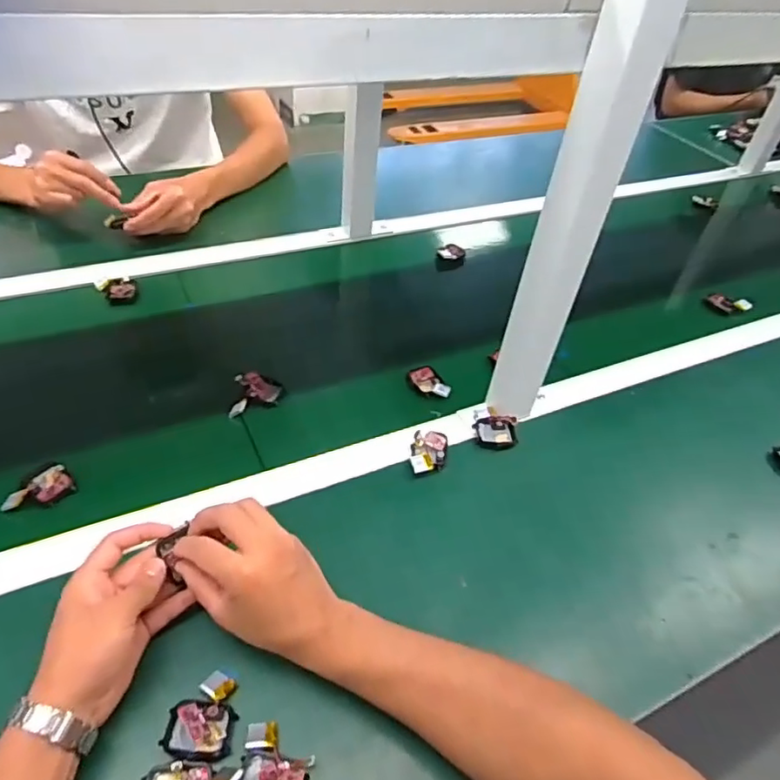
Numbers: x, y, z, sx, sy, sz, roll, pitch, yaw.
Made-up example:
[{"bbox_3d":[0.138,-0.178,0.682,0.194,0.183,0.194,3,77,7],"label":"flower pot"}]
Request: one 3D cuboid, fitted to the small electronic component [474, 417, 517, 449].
[{"bbox_3d":[0.121,0.046,0.646,0.046,0.017,0.041,4,44,-3],"label":"small electronic component"}]

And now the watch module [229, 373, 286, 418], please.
[{"bbox_3d":[-0.154,0.001,0.657,0.065,0.030,0.033,-15,49,-21],"label":"watch module"}]

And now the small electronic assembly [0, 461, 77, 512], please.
[{"bbox_3d":[-0.338,0.092,0.548,0.060,0.009,0.044,-25,53,-29],"label":"small electronic assembly"}]

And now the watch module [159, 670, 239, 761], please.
[{"bbox_3d":[-0.137,0.239,0.423,0.046,0.018,0.057,6,44,-2],"label":"watch module"}]

